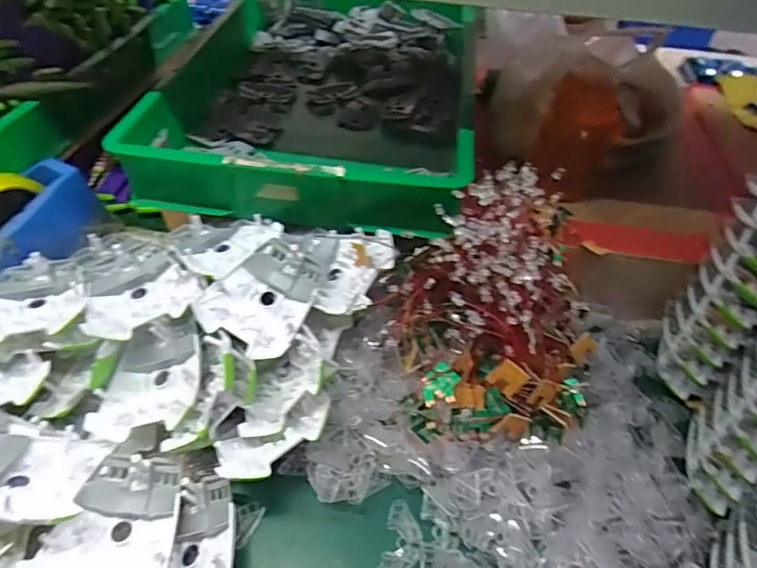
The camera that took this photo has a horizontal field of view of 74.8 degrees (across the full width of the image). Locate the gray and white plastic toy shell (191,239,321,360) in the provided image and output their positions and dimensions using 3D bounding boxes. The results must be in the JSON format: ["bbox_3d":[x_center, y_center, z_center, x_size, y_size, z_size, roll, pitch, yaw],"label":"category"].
[{"bbox_3d":[-0.106,0.013,0.470,0.096,0.039,0.107,26,52,19],"label":"gray and white plastic toy shell"}]

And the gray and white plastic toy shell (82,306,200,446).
[{"bbox_3d":[-0.204,0.081,0.446,0.093,0.037,0.106,-3,48,-6],"label":"gray and white plastic toy shell"}]

